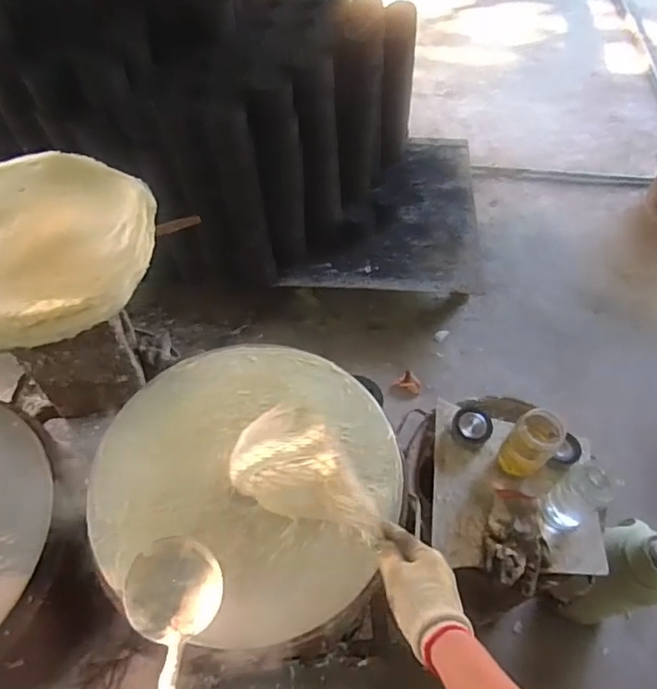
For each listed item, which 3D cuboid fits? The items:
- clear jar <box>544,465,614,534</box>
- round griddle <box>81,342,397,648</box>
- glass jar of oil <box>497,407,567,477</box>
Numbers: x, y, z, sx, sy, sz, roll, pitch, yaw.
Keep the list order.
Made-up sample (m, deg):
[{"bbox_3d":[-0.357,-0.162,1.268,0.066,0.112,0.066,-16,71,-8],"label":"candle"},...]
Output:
[{"bbox_3d":[0.416,0.260,0.916,0.075,0.123,0.071,0,56,0],"label":"clear jar"},{"bbox_3d":[-0.105,0.160,0.705,0.377,0.049,0.358,0,56,0],"label":"round griddle"},{"bbox_3d":[0.352,0.171,0.939,0.070,0.124,0.077,0,56,0],"label":"glass jar of oil"}]

